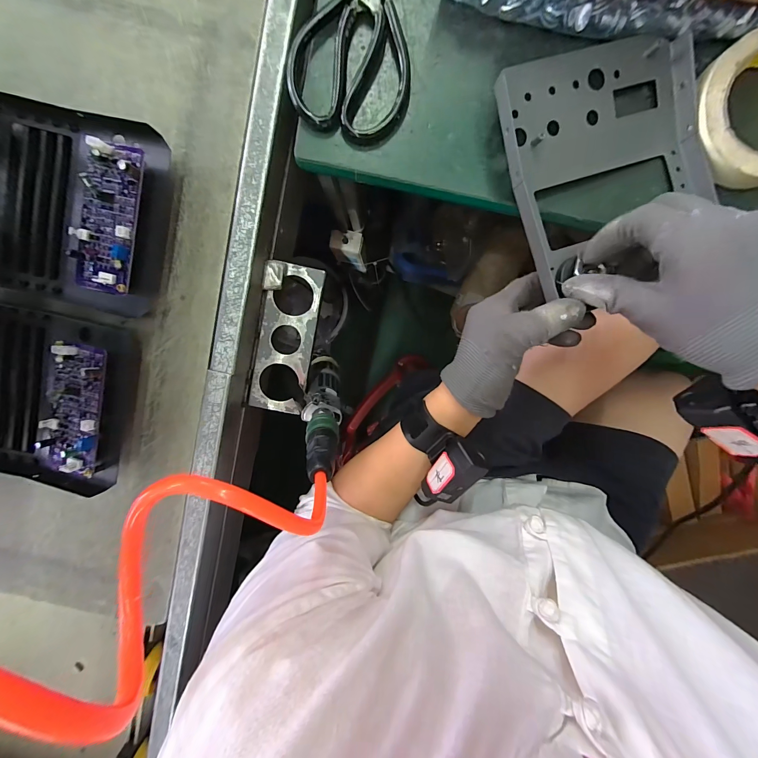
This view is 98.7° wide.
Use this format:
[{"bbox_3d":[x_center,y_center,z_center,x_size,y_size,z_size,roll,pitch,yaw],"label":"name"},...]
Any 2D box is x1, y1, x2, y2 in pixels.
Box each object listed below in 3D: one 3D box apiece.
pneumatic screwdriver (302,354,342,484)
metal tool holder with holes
[{"bbox_3d":[-0.057,0.025,0.332,0.032,0.217,0.029,-26,118,5],"label":"pneumatic screwdriver"},{"bbox_3d":[-0.096,-0.040,0.334,0.055,0.020,0.152,11,98,-1],"label":"metal tool holder with holes"}]

